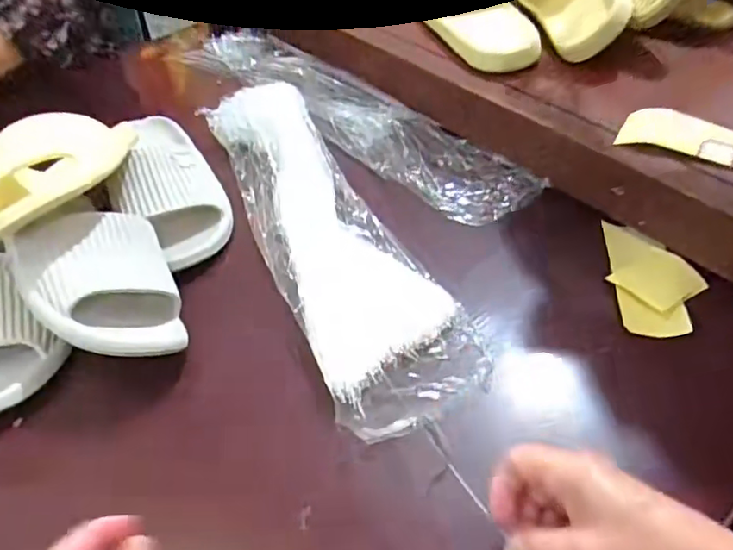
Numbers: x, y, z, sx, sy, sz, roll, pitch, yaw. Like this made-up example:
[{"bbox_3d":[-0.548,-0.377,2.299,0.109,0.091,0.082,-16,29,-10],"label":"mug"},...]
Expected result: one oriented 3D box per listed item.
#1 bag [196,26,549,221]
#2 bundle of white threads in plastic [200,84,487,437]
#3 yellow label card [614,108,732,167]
[{"bbox_3d":[-0.036,-0.215,0.730,0.115,0.031,0.570,-33,52,-24],"label":"bag"},{"bbox_3d":[-0.042,-0.059,0.596,0.138,0.040,0.482,-19,48,-13],"label":"bundle of white threads in plastic"},{"bbox_3d":[0.299,-0.122,0.527,0.131,0.019,0.046,22,52,23],"label":"yellow label card"}]

